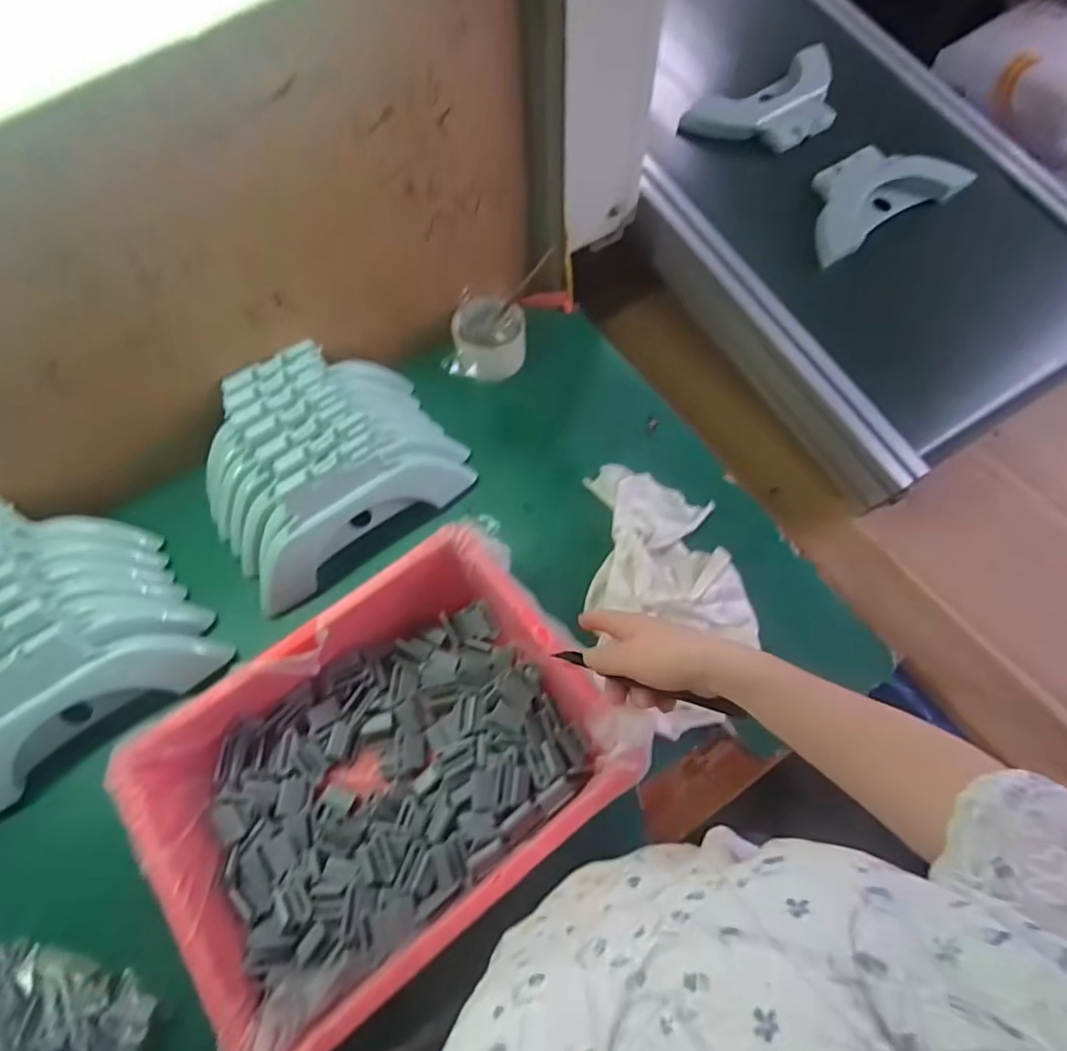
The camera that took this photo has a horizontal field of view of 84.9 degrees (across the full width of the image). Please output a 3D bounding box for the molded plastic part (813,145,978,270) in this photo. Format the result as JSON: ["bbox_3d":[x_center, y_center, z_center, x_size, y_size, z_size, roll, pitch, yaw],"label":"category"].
[{"bbox_3d":[0.427,-0.415,0.727,0.241,0.037,0.103,-32,68,-12],"label":"molded plastic part"}]

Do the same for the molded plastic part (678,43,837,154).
[{"bbox_3d":[0.317,-0.546,0.764,0.219,0.032,0.116,-29,67,-11],"label":"molded plastic part"}]

